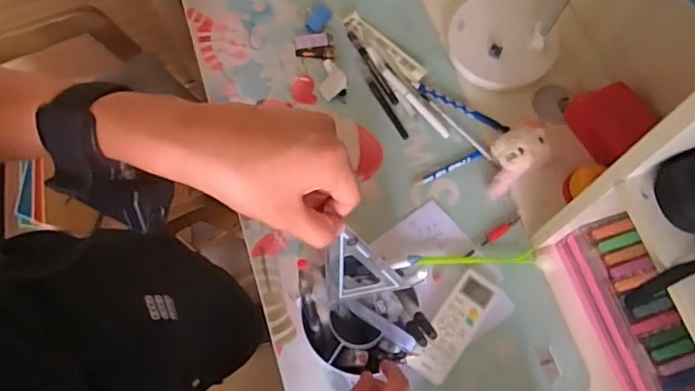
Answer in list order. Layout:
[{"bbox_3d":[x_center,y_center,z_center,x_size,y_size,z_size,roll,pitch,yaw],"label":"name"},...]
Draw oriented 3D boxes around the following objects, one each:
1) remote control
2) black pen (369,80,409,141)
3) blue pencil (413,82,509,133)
[{"bbox_3d":[0.119,0.146,0.619,0.046,0.023,0.130,35,75,13],"label":"remote control"},{"bbox_3d":[0.054,-0.111,0.719,0.010,0.010,0.088,-30,72,-9],"label":"black pen"},{"bbox_3d":[0.147,-0.116,0.714,0.133,0.005,0.013,28,73,11],"label":"blue pencil"}]

